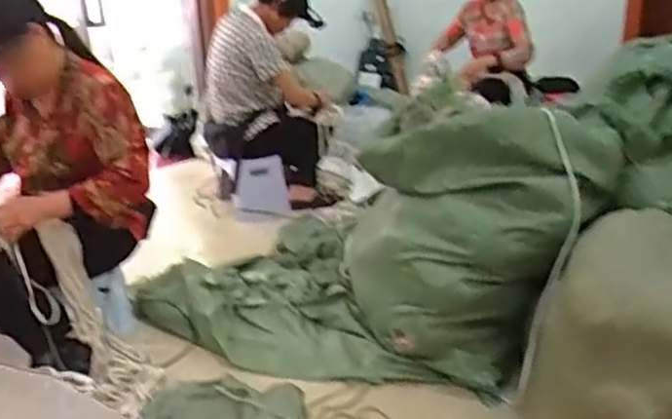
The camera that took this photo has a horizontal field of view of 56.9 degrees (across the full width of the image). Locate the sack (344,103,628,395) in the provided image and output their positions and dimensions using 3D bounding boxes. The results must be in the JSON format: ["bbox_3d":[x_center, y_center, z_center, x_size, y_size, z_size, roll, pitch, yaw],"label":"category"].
[{"bbox_3d":[0.302,0.071,1.488,0.597,0.592,0.391,13,25,35],"label":"sack"}]

